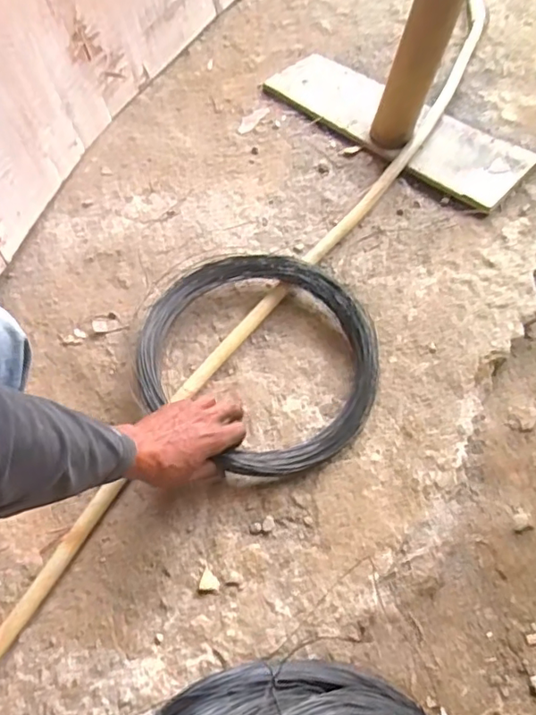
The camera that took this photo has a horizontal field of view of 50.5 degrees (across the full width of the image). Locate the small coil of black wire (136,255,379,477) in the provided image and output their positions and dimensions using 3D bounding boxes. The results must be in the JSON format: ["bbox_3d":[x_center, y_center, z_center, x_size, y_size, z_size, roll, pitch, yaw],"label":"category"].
[{"bbox_3d":[-0.015,-0.002,0.731,0.297,0.052,0.305,1,63,-2],"label":"small coil of black wire"}]

